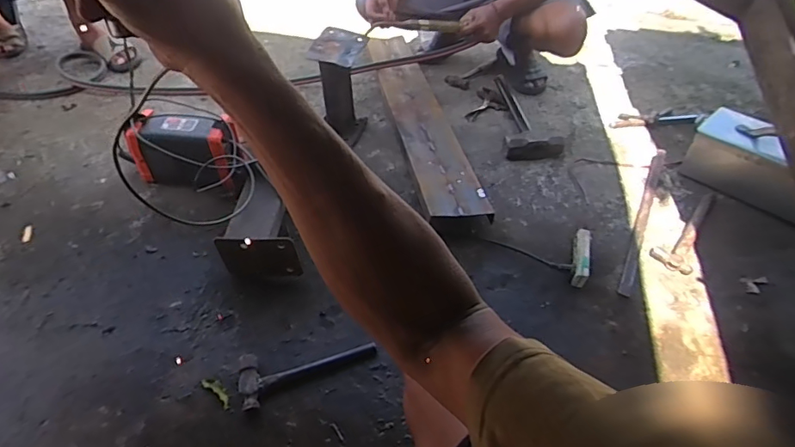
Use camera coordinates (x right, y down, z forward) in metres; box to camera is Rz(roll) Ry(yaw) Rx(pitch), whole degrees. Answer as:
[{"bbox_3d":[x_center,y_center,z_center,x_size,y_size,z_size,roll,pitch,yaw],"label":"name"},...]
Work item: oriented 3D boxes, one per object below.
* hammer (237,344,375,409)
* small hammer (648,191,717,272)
[{"bbox_3d":[-0.170,0.270,0.956,0.261,0.028,0.096,-16,53,-13],"label":"hammer"},{"bbox_3d":[0.648,0.009,1.104,0.081,0.034,0.259,32,70,21],"label":"small hammer"}]

